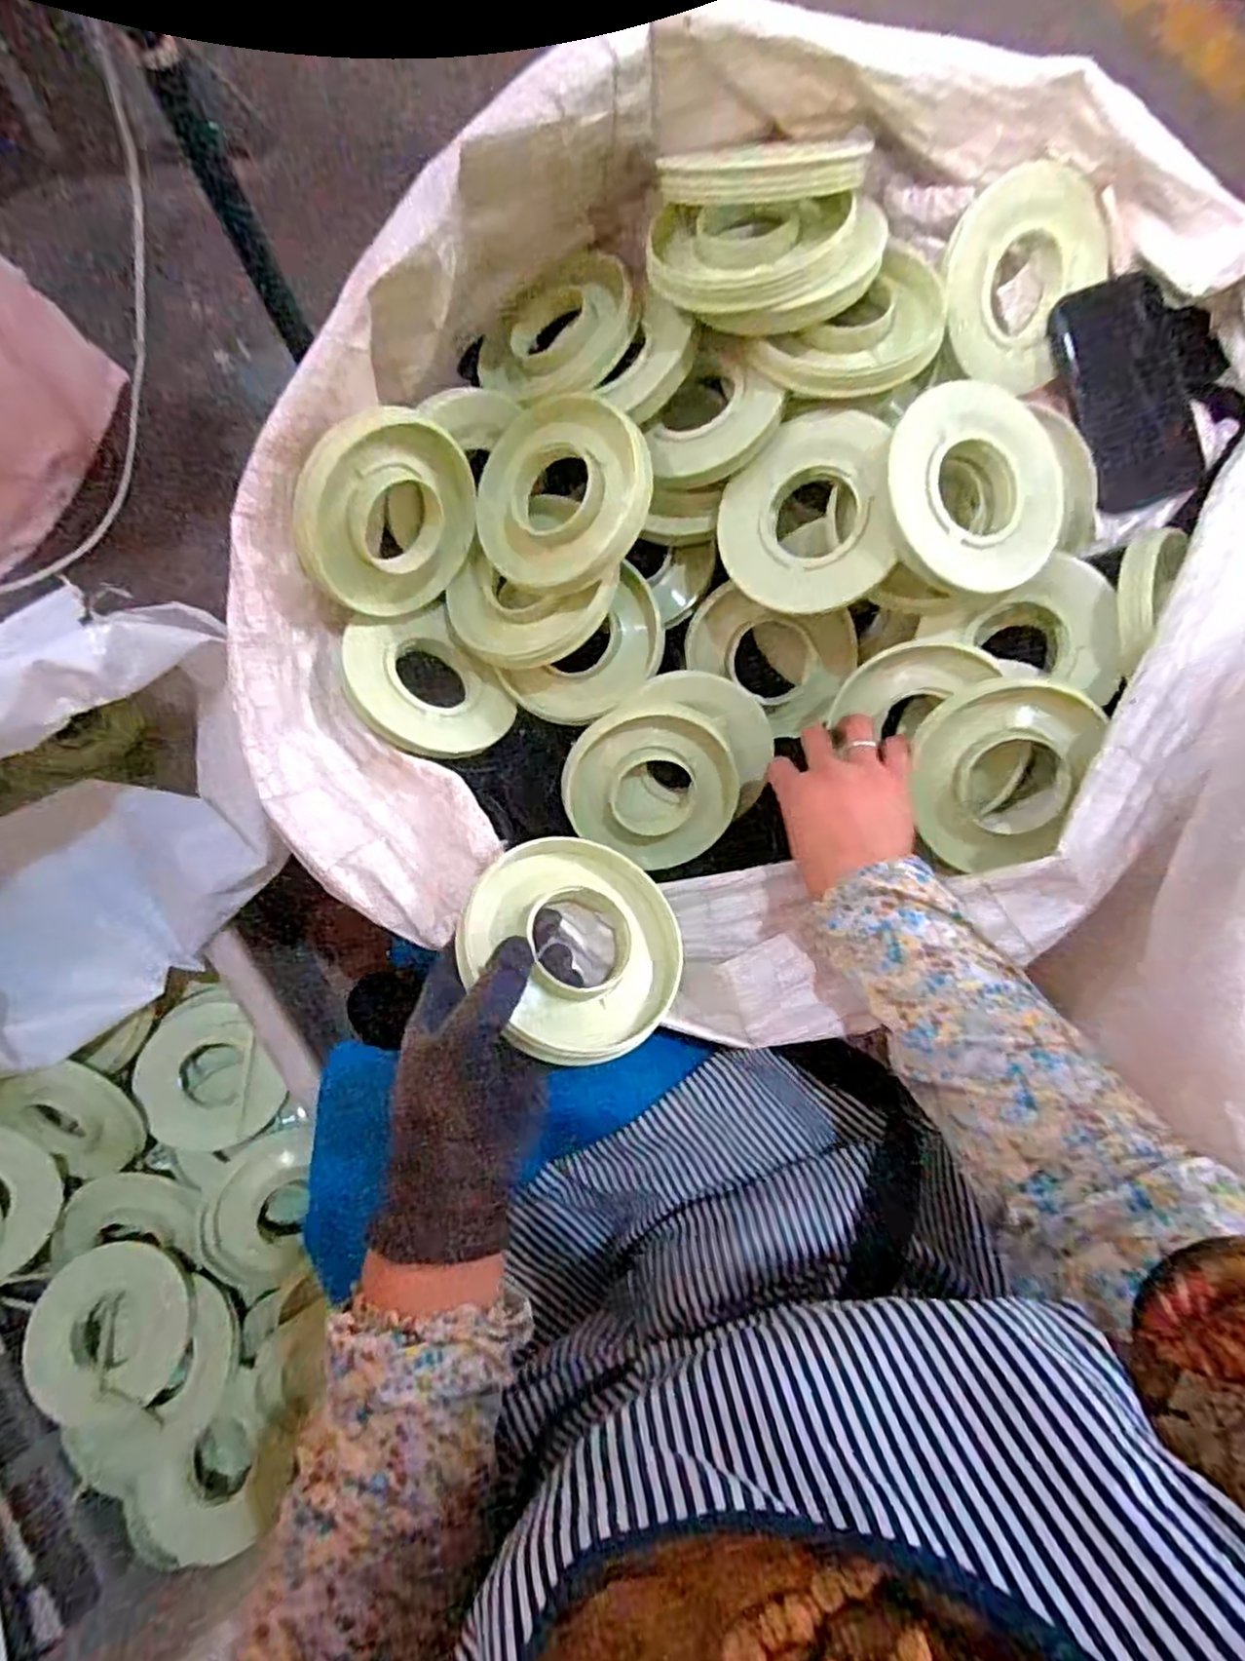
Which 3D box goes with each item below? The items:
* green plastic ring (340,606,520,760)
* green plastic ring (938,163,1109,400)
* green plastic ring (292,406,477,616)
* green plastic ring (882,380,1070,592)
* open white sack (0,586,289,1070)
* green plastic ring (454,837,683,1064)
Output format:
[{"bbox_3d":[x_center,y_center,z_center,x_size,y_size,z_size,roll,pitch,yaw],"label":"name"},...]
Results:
[{"bbox_3d":[-0.144,-0.104,0.540,0.112,0.021,0.114,18,56,-29],"label":"green plastic ring"},{"bbox_3d":[0.282,-0.394,0.524,0.117,0.022,0.121,21,106,-26],"label":"green plastic ring"},{"bbox_3d":[-0.158,-0.209,0.493,0.025,0.127,0.123,30,34,26],"label":"green plastic ring"},{"bbox_3d":[0.226,-0.221,0.478,0.125,0.022,0.125,0,90,-11],"label":"green plastic ring"},{"bbox_3d":[-0.431,-0.003,0.549,0.346,0.266,0.238,-43,80,-10],"label":"open white sack"},{"bbox_3d":[-0.026,0.065,0.428,0.122,0.025,0.130,10,61,-17],"label":"green plastic ring"}]

